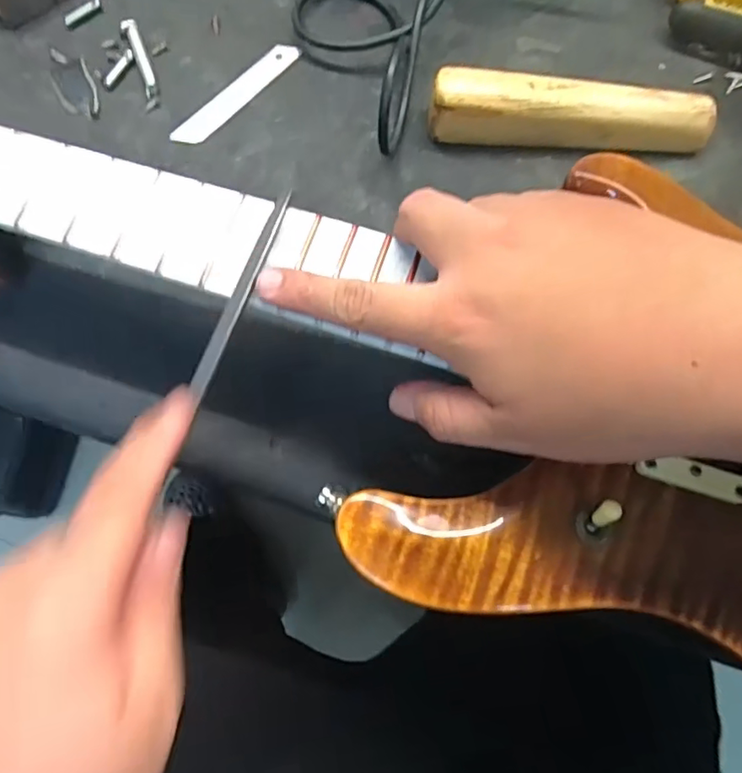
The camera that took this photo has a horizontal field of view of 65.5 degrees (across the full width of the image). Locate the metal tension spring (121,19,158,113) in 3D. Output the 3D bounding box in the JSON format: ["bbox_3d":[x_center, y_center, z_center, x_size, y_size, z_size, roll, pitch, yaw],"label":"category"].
[{"bbox_3d":[-0.152,-0.214,0.381,0.011,0.005,0.072,-19,74,-5],"label":"metal tension spring"}]

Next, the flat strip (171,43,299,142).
[{"bbox_3d":[-0.088,-0.193,0.379,0.020,0.004,0.104,39,77,11],"label":"flat strip"}]

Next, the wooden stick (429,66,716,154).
[{"bbox_3d":[0.121,-0.162,0.350,0.166,0.038,0.028,7,73,3],"label":"wooden stick"}]

